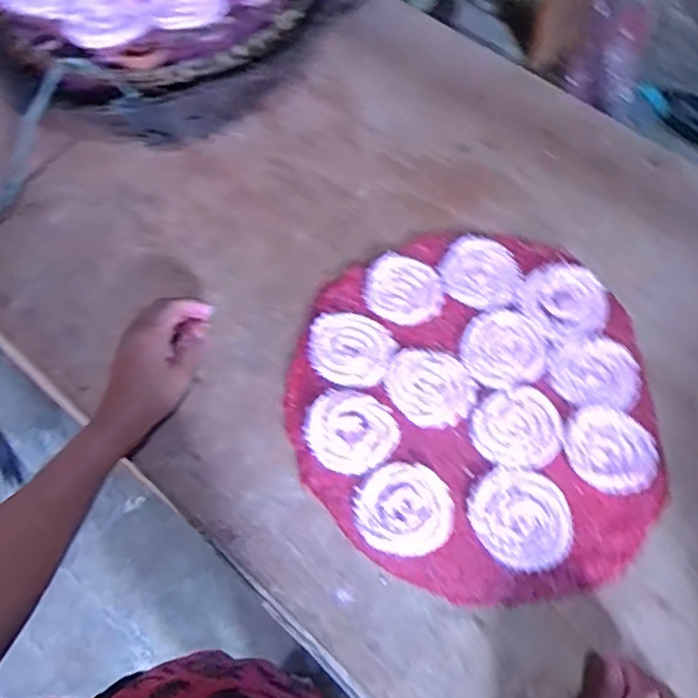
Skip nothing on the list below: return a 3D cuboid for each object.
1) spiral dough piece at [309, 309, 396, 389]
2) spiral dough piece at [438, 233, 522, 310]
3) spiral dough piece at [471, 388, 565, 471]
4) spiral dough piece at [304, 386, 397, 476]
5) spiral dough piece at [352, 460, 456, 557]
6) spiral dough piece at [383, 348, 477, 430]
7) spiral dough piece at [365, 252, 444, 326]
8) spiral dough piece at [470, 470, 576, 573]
[{"bbox_3d":[0.002,-0.001,0.619,0.079,0.008,0.079,-1,64,2],"label":"spiral dough piece"},{"bbox_3d":[0.131,-0.079,0.652,0.077,0.004,0.083,-1,64,2],"label":"spiral dough piece"},{"bbox_3d":[0.151,0.071,0.576,0.076,0.004,0.074,-1,64,2],"label":"spiral dough piece"},{"bbox_3d":[0.001,0.072,0.579,0.078,0.010,0.073,-1,64,2],"label":"spiral dough piece"},{"bbox_3d":[0.047,0.136,0.548,0.079,0.004,0.078,-1,64,2],"label":"spiral dough piece"},{"bbox_3d":[0.075,0.034,0.597,0.073,0.006,0.082,-35,67,-14],"label":"spiral dough piece"},{"bbox_3d":[0.055,-0.064,0.645,0.074,0.009,0.077,3,64,4],"label":"spiral dough piece"},{"bbox_3d":[0.145,0.141,0.543,0.079,0.004,0.085,-1,64,2],"label":"spiral dough piece"}]

